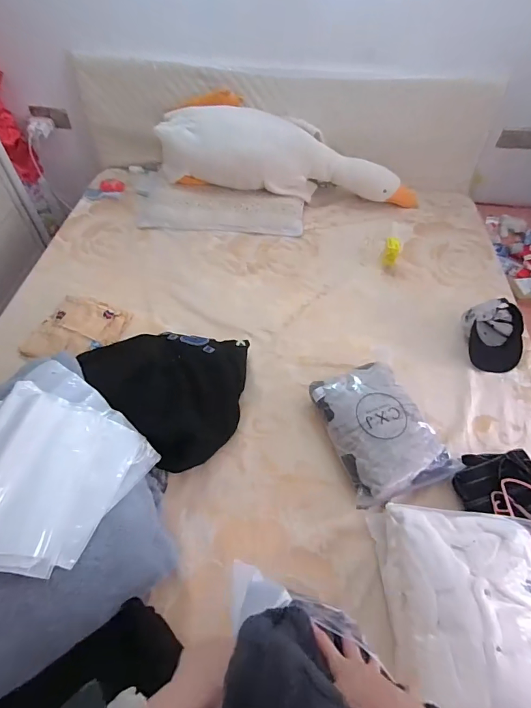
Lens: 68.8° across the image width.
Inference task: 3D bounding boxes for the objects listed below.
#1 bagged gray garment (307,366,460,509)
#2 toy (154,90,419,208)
[{"bbox_3d":[0.309,0.194,1.057,0.279,0.097,0.365,-17,56,-13],"label":"bagged gray garment"},{"bbox_3d":[0.119,-0.895,1.683,1.112,0.303,0.346,4,54,2],"label":"toy"}]

